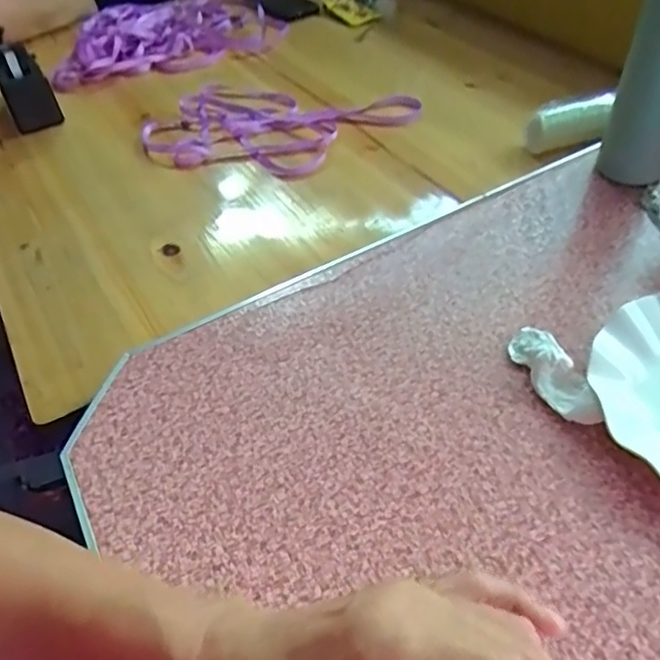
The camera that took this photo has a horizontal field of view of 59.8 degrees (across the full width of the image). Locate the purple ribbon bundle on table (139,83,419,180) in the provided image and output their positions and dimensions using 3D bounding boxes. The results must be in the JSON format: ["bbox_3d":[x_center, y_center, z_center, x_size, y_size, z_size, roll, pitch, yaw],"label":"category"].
[{"bbox_3d":[-0.070,-0.263,0.741,0.341,0.014,0.199,9,49,13],"label":"purple ribbon bundle on table"}]

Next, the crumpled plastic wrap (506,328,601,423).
[{"bbox_3d":[0.163,0.030,0.421,0.033,0.025,0.087,-13,48,-7],"label":"crumpled plastic wrap"}]

